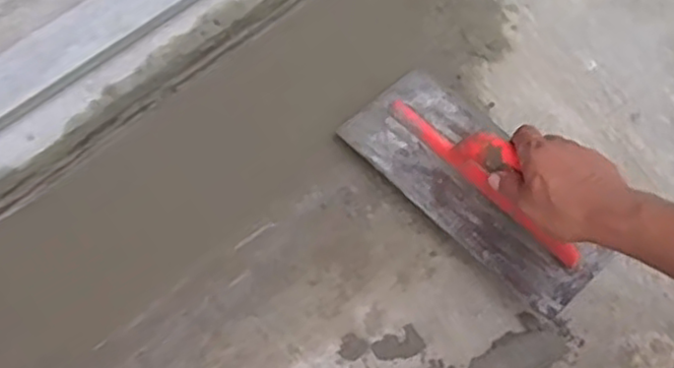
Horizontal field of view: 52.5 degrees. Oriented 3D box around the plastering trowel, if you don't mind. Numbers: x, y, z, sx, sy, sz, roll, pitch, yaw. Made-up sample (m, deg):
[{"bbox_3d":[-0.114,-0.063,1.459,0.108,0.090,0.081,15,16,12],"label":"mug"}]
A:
[{"bbox_3d":[0.131,-0.014,0.639,0.128,0.084,0.274,-33,66,-14],"label":"plastering trowel"}]

